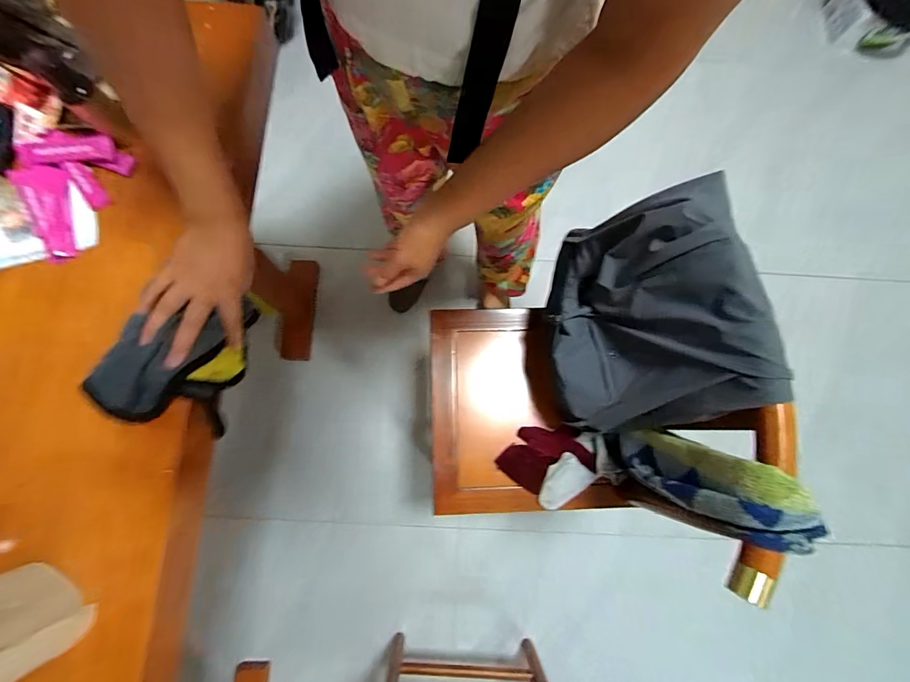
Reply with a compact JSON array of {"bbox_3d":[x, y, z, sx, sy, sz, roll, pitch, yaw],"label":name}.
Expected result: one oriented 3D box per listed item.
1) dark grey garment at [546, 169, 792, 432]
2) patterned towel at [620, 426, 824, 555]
[{"bbox_3d":[0.249,-0.043,0.568,0.178,0.255,0.326,-6,78,-2],"label":"dark grey garment"},{"bbox_3d":[0.315,0.183,0.532,0.085,0.276,0.109,12,78,1],"label":"patterned towel"}]

